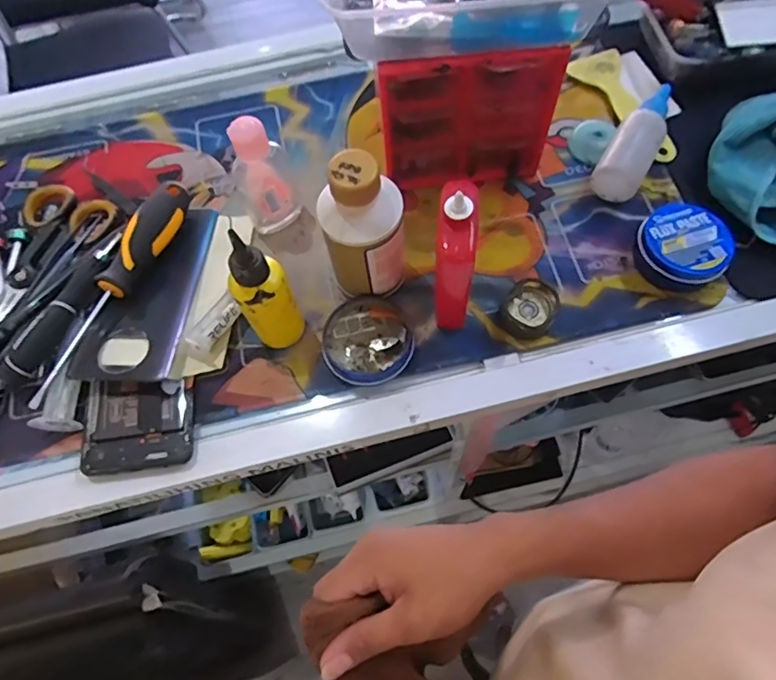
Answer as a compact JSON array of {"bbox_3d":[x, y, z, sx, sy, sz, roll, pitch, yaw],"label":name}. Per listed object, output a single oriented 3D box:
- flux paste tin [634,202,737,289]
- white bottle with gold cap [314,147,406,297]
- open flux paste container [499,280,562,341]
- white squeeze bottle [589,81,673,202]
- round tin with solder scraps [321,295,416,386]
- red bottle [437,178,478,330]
[{"bbox_3d":[0.220,-0.069,0.414,0.063,0.031,0.061,-1,68,2],"label":"flux paste tin"},{"bbox_3d":[-0.015,-0.066,0.372,0.051,0.122,0.042,-11,68,-2],"label":"white bottle with gold cap"},{"bbox_3d":[0.103,-0.023,0.409,0.038,0.020,0.038,-1,68,2],"label":"open flux paste container"},{"bbox_3d":[0.200,-0.159,0.451,0.035,0.035,0.097,28,72,13],"label":"white squeeze bottle"},{"bbox_3d":[-0.016,0.002,0.404,0.062,0.020,0.061,-1,68,2],"label":"round tin with solder scraps"},{"bbox_3d":[0.043,-0.054,0.364,0.023,0.123,0.049,0,68,2],"label":"red bottle"}]

